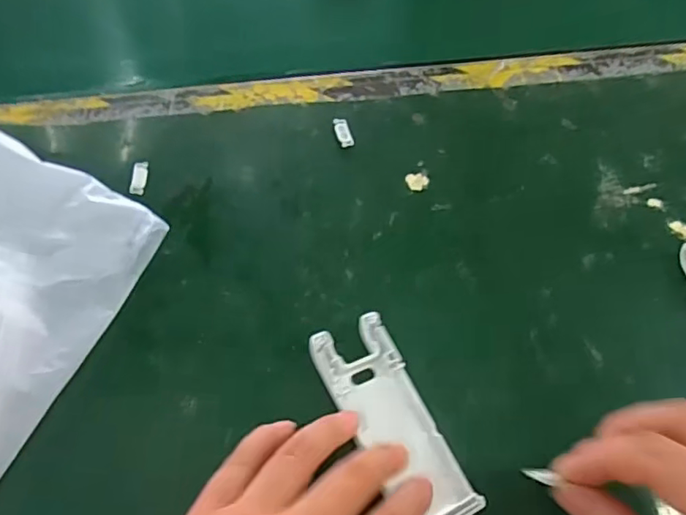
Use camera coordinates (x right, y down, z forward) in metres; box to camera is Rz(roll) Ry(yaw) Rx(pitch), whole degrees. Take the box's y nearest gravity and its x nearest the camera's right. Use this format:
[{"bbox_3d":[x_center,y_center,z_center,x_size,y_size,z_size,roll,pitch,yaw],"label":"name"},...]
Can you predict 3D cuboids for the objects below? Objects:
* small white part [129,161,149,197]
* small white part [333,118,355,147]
[{"bbox_3d":[-0.127,-0.050,0.353,0.009,0.004,0.025,-2,60,-2],"label":"small white part"},{"bbox_3d":[0.000,-0.083,0.375,0.010,0.004,0.024,-14,61,-9],"label":"small white part"}]

